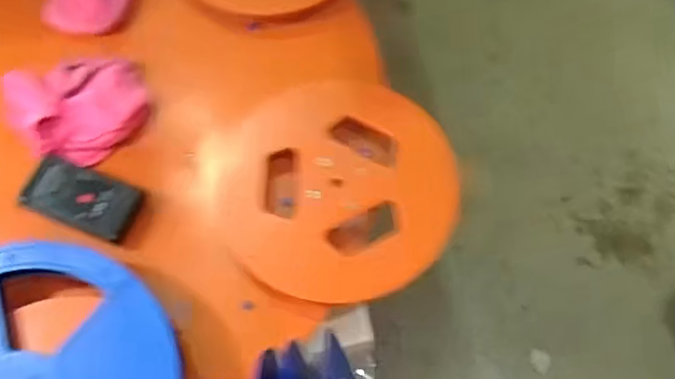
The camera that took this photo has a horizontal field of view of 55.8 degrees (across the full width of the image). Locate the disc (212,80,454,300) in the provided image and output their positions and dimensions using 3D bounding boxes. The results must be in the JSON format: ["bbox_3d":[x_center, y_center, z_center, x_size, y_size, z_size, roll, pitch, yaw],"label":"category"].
[{"bbox_3d":[-0.003,-0.011,0.744,0.265,0.051,0.269,0,68,0],"label":"disc"}]

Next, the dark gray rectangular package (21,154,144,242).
[{"bbox_3d":[-0.300,0.009,0.746,0.131,0.017,0.070,20,69,8],"label":"dark gray rectangular package"}]

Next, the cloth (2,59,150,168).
[{"bbox_3d":[-0.319,-0.108,0.796,0.147,0.048,0.152,41,73,15],"label":"cloth"}]

